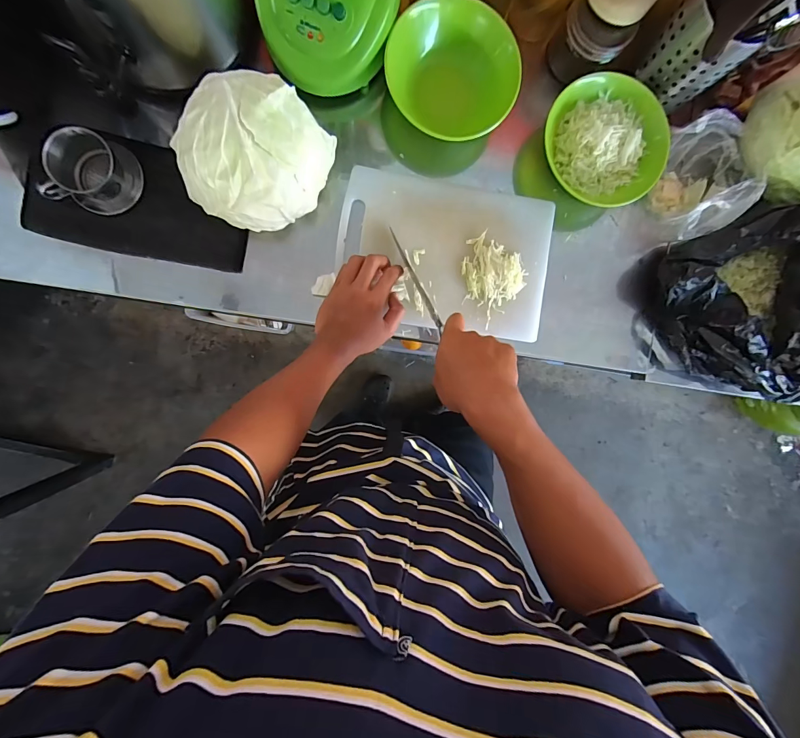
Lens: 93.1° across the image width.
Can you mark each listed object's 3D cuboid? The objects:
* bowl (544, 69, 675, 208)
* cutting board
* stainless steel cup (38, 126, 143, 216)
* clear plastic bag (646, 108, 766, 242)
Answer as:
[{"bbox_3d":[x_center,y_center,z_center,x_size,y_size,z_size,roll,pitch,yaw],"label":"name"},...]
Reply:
[{"bbox_3d":[0.283,-0.309,0.527,0.143,0.067,0.162,-32,96,-4],"label":"bowl"},{"bbox_3d":[0.067,-0.163,0.540,0.301,0.020,0.204,8,92,-7],"label":"cutting board"},{"bbox_3d":[-0.378,-0.242,0.465,0.081,0.069,0.082,0,93,-6],"label":"stainless steel cup"},{"bbox_3d":[0.414,-0.262,0.522,0.123,0.089,0.141,-20,95,-5],"label":"clear plastic bag"}]

